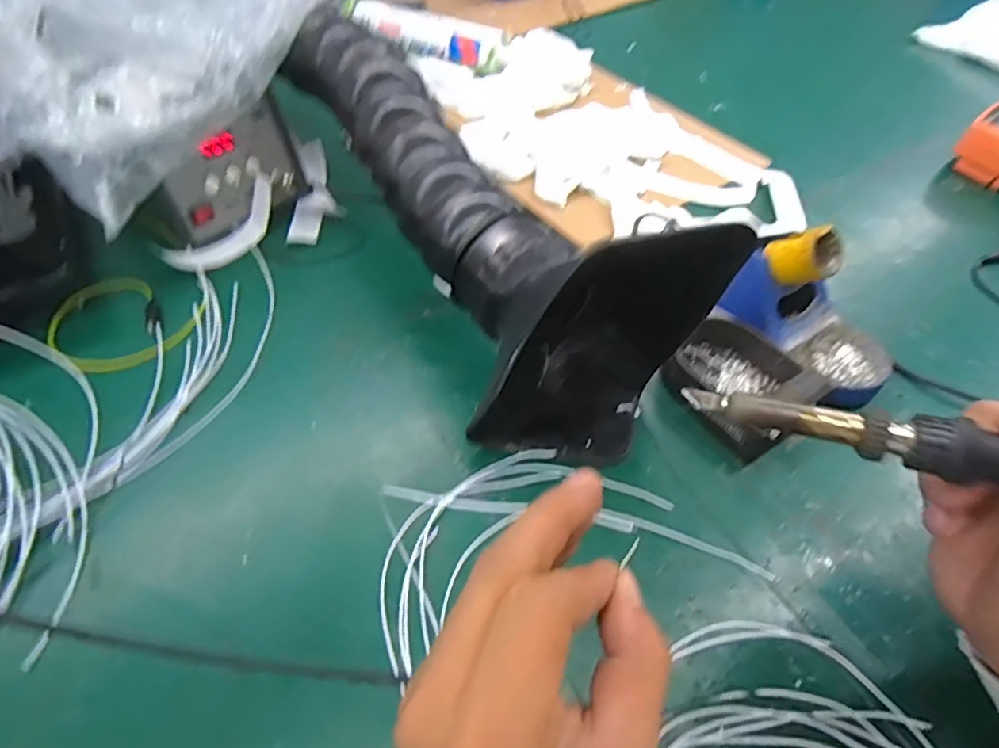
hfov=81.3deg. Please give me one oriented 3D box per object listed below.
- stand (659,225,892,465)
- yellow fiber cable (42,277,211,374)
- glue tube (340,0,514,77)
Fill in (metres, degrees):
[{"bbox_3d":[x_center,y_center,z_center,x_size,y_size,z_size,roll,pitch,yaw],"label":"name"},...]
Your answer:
[{"bbox_3d":[0.200,-0.028,0.403,0.154,0.083,0.117,-28,55,-25],"label":"stand"},{"bbox_3d":[-0.288,-0.039,0.442,0.109,0.017,0.090,27,53,19],"label":"yellow fiber cable"},{"bbox_3d":[-0.102,-0.439,0.743,0.252,0.038,0.057,27,53,19],"label":"glue tube"}]

